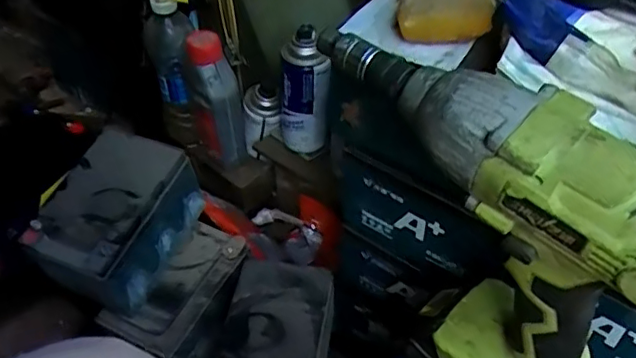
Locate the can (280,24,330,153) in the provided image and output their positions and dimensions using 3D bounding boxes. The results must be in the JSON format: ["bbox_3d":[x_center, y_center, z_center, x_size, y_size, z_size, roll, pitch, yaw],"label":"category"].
[{"bbox_3d":[-0.019,-0.108,0.735,0.056,0.155,0.064,-20,49,-16],"label":"can"}]

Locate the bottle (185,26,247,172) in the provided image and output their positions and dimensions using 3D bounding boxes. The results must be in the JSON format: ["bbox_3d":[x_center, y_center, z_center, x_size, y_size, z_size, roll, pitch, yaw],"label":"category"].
[{"bbox_3d":[-0.136,-0.101,0.791,0.068,0.184,0.060,-8,47,-6],"label":"bottle"}]

